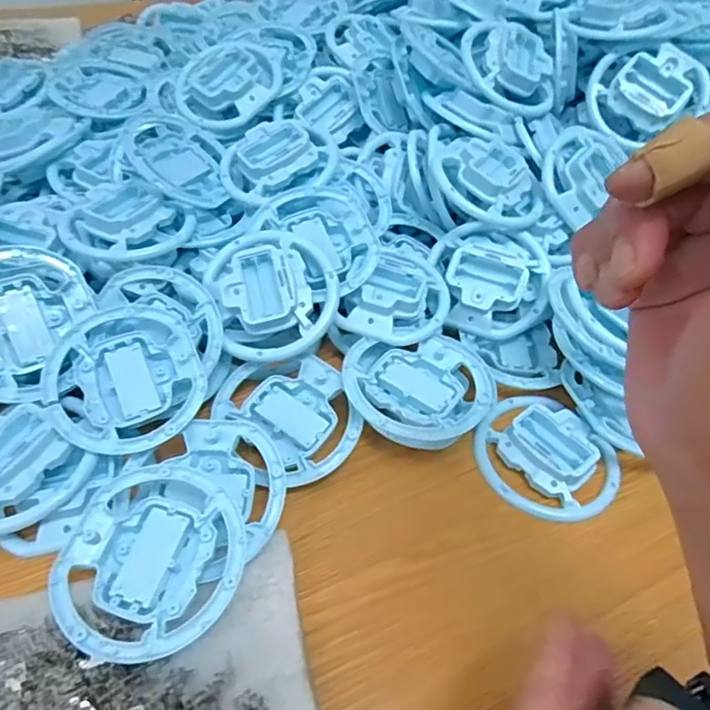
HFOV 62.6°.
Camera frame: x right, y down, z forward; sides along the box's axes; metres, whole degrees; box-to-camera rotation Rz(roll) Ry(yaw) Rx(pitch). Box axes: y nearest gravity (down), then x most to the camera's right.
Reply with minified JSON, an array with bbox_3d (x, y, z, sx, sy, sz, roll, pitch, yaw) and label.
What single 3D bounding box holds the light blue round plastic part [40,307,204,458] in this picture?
[{"bbox_3d":[-0.158,0.015,0.403,0.104,0.023,0.104,4,63,-7],"label":"light blue round plastic part"}]

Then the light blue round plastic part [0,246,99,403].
[{"bbox_3d":[-0.240,-0.024,0.407,0.099,0.016,0.105,4,79,-21],"label":"light blue round plastic part"}]

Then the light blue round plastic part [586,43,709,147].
[{"bbox_3d":[0.271,-0.250,0.546,0.098,0.031,0.086,-31,77,11],"label":"light blue round plastic part"}]

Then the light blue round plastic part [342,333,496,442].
[{"bbox_3d":[0.050,0.022,0.427,0.113,0.017,0.094,-8,49,-11],"label":"light blue round plastic part"}]

